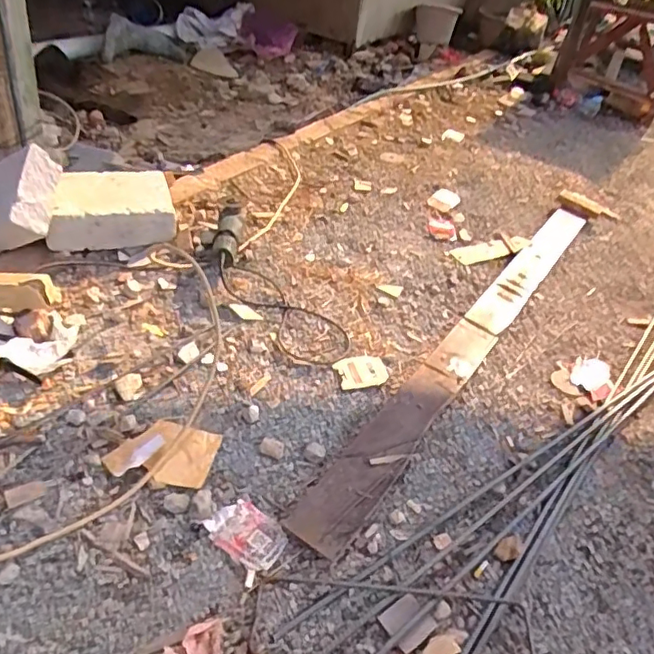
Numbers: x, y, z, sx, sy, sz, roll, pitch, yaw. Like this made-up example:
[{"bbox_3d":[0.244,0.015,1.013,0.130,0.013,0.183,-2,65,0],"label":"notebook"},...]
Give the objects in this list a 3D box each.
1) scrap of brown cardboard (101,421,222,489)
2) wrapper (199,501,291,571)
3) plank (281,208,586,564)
[{"bbox_3d":[-0.268,0.205,0.931,0.162,0.017,0.106,9,39,-1],"label":"scrap of brown cardboard"},{"bbox_3d":[-0.117,0.303,0.837,0.114,0.008,0.077,30,43,23],"label":"wrapper"},{"bbox_3d":[0.326,-0.001,1.239,0.101,0.017,1.273,29,43,22],"label":"plank"}]

